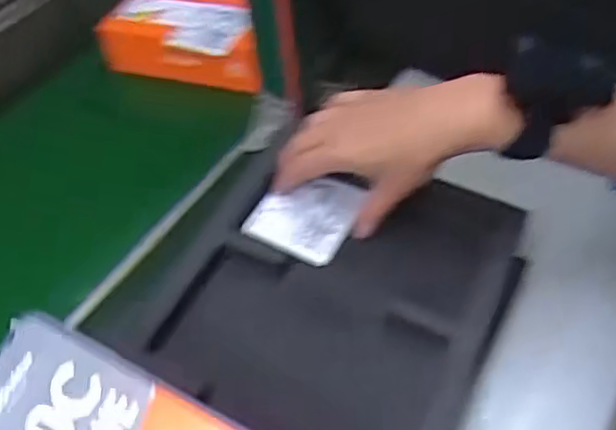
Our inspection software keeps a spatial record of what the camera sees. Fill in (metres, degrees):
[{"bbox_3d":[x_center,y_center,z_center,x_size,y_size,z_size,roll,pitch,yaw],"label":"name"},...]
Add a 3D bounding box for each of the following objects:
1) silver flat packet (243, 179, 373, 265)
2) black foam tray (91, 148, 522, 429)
[{"bbox_3d":[-0.003,-0.003,0.547,0.076,0.014,0.083,18,51,20],"label":"silver flat packet"},{"bbox_3d":[-0.041,0.138,0.430,0.247,0.043,0.474,16,51,19],"label":"black foam tray"}]

